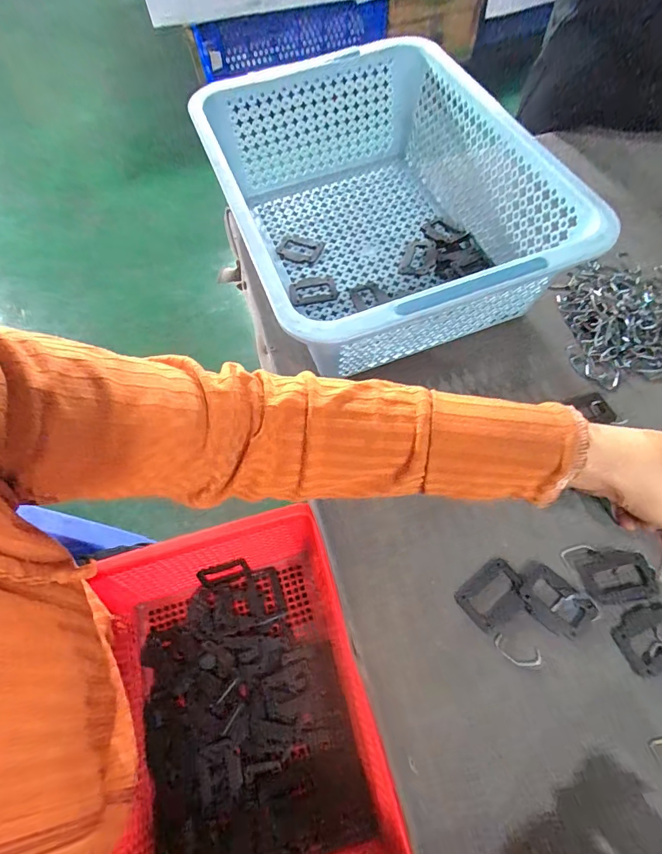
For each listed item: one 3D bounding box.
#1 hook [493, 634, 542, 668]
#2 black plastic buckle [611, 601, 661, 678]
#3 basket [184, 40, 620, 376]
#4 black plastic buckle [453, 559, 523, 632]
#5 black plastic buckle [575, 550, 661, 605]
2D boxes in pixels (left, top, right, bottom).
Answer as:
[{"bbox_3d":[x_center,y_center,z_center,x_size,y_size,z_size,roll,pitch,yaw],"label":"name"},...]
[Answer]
[{"bbox_3d":[0.138,0.167,0.310,0.033,0.004,0.016,20,65,13],"label":"hook"},{"bbox_3d":[0.236,0.152,0.305,0.056,0.004,0.040,-21,63,-8],"label":"black plastic buckle"},{"bbox_3d":[0.044,-0.238,0.446,0.286,0.113,0.386,-20,63,-8],"label":"basket"},{"bbox_3d":[0.127,0.131,0.328,0.050,0.004,0.036,-34,66,-14],"label":"black plastic buckle"},{"bbox_3d":[0.223,0.115,0.327,0.054,0.004,0.039,-7,62,-1],"label":"black plastic buckle"}]

